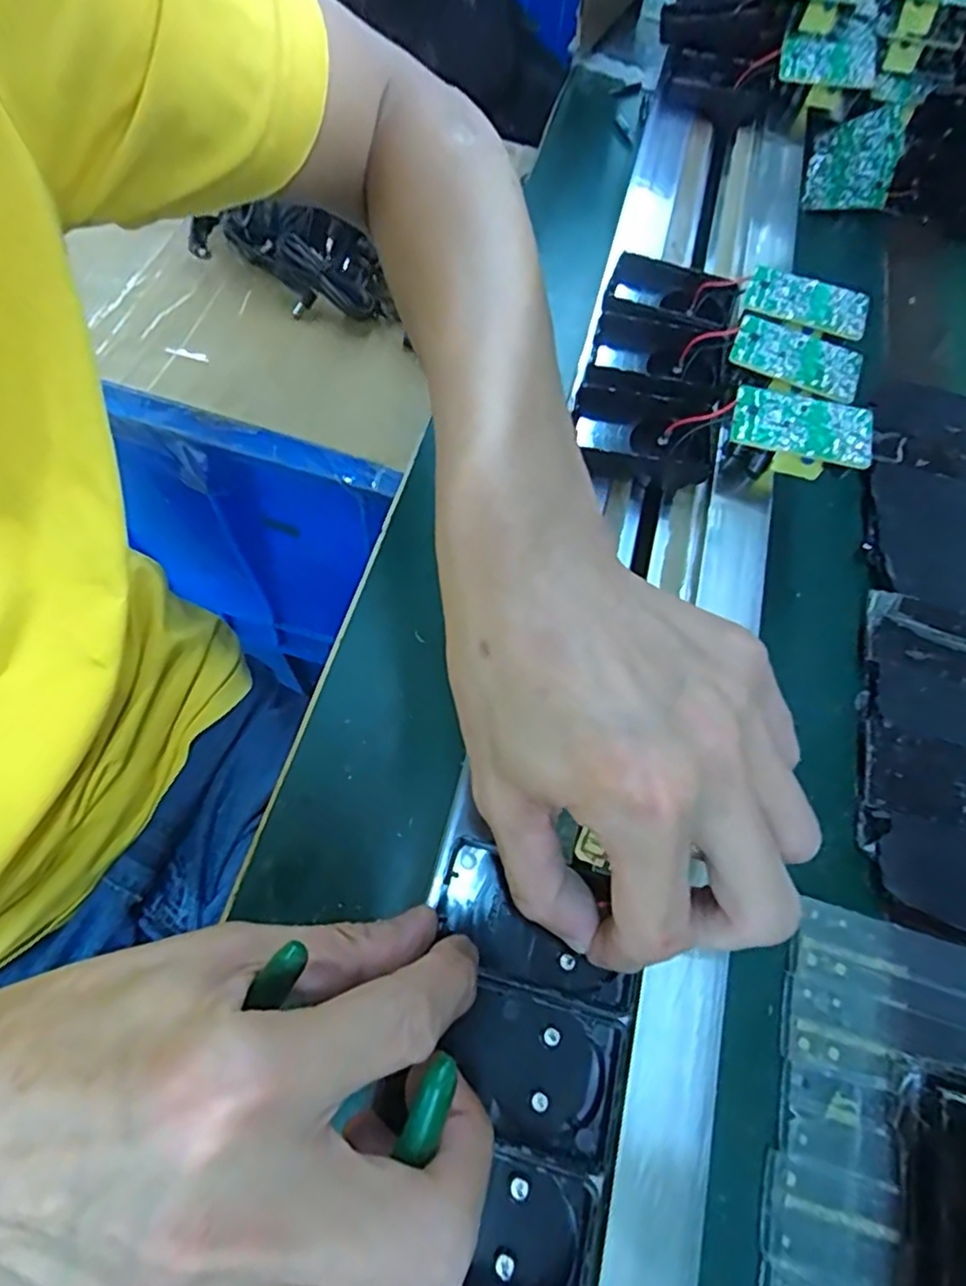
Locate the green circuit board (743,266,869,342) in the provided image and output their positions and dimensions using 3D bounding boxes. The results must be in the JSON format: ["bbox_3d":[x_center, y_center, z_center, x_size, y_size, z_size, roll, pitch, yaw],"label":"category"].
[{"bbox_3d":[0.172,-0.181,0.343,0.063,0.011,0.036,22,66,7],"label":"green circuit board"}]

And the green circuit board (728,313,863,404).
[{"bbox_3d":[0.159,-0.143,0.324,0.064,0.006,0.037,26,66,6],"label":"green circuit board"}]

